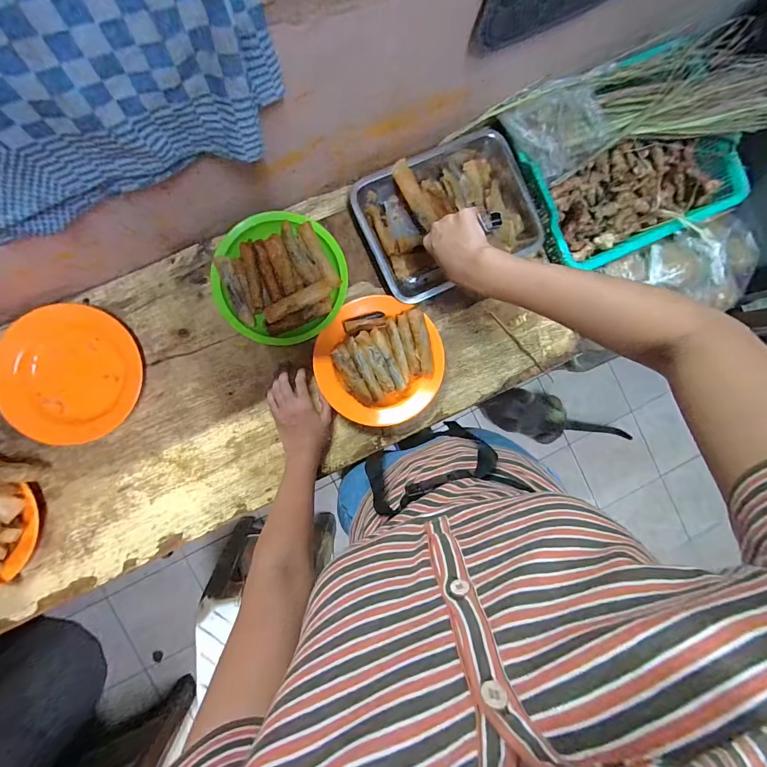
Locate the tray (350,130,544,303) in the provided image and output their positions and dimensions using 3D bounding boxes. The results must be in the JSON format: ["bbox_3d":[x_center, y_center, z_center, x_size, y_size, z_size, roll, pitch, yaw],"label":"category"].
[{"bbox_3d":[0.107,-0.282,0.603,0.274,0.054,0.222,-25,93,-5],"label":"tray"}]

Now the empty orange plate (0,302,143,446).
[{"bbox_3d":[-0.488,-0.013,0.562,0.192,0.026,0.207,0,91,-6],"label":"empty orange plate"}]

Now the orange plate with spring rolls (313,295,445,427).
[{"bbox_3d":[-0.004,-0.035,0.601,0.204,0.044,0.201,0,91,-6],"label":"orange plate with spring rolls"}]

